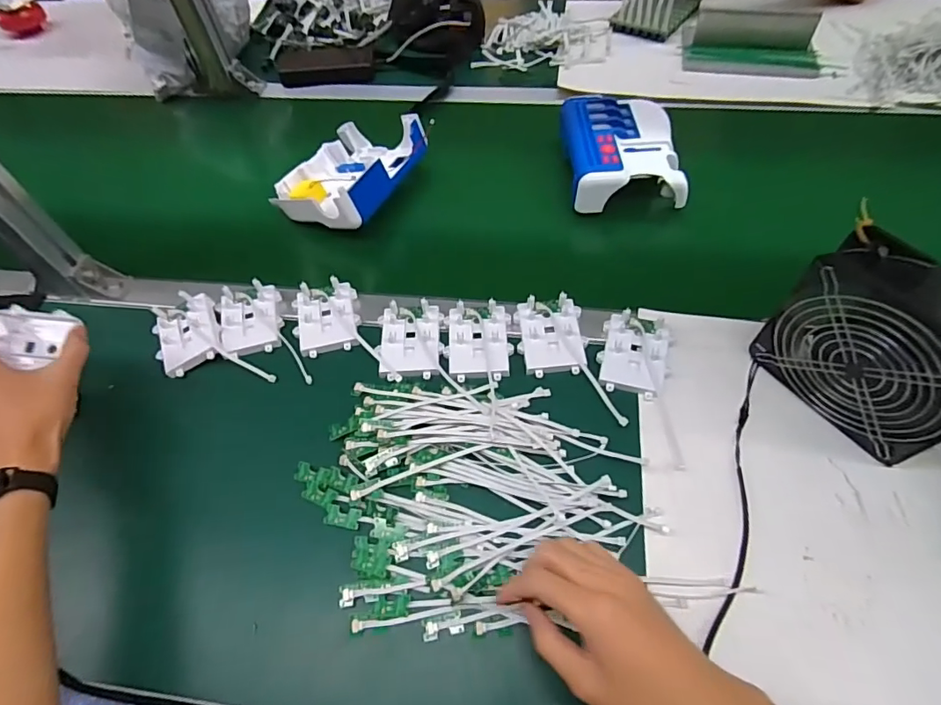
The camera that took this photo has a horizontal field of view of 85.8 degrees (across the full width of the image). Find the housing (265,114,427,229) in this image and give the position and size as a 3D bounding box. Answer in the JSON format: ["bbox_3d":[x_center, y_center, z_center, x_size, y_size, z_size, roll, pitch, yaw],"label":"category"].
[{"bbox_3d":[-0.159,-0.244,0.657,0.144,0.059,0.180,23,61,18],"label":"housing"}]

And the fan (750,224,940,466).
[{"bbox_3d":[0.336,0.000,0.424,0.064,0.156,0.150,-33,61,-17],"label":"fan"}]

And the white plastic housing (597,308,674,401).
[{"bbox_3d":[0.166,0.001,0.510,0.067,0.029,0.082,12,58,11],"label":"white plastic housing"}]

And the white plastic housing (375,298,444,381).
[{"bbox_3d":[-0.064,-0.016,0.528,0.067,0.020,0.082,-3,56,1],"label":"white plastic housing"}]

